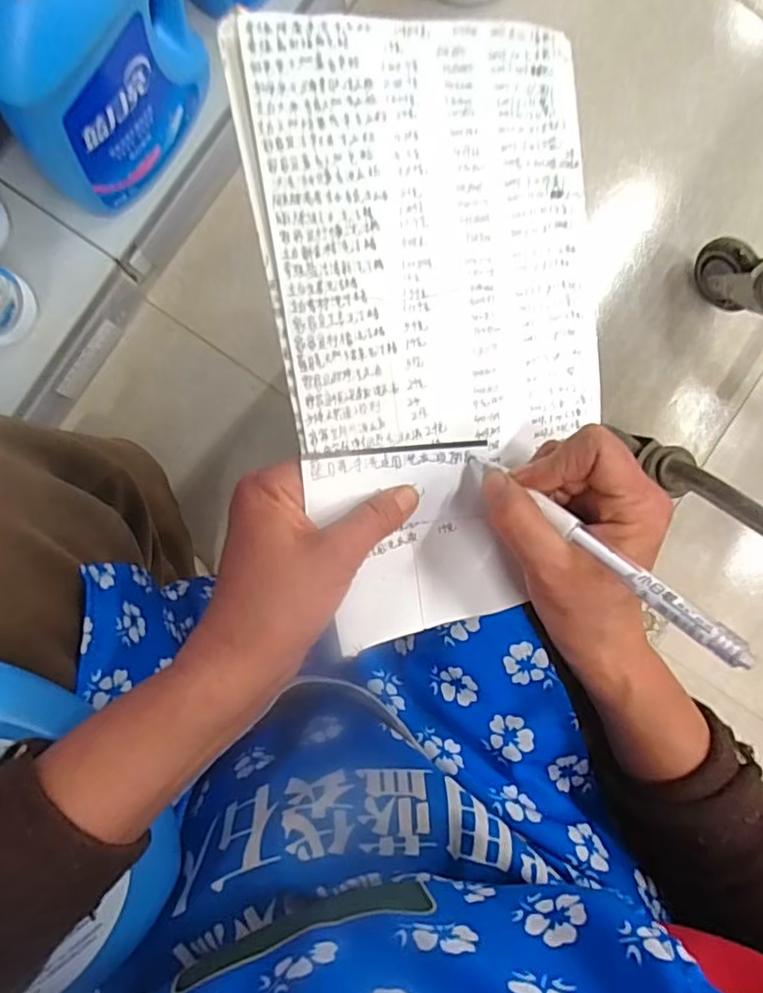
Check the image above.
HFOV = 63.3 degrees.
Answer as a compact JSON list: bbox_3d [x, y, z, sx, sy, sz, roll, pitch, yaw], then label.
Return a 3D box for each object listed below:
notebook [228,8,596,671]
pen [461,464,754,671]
[{"bbox_3d":[0.032,-0.077,0.296,0.157,0.007,0.275,-12,98,-15],"label":"notebook"},{"bbox_3d":[0.088,0.019,0.261,0.012,0.014,0.143,-46,55,-2],"label":"pen"}]

